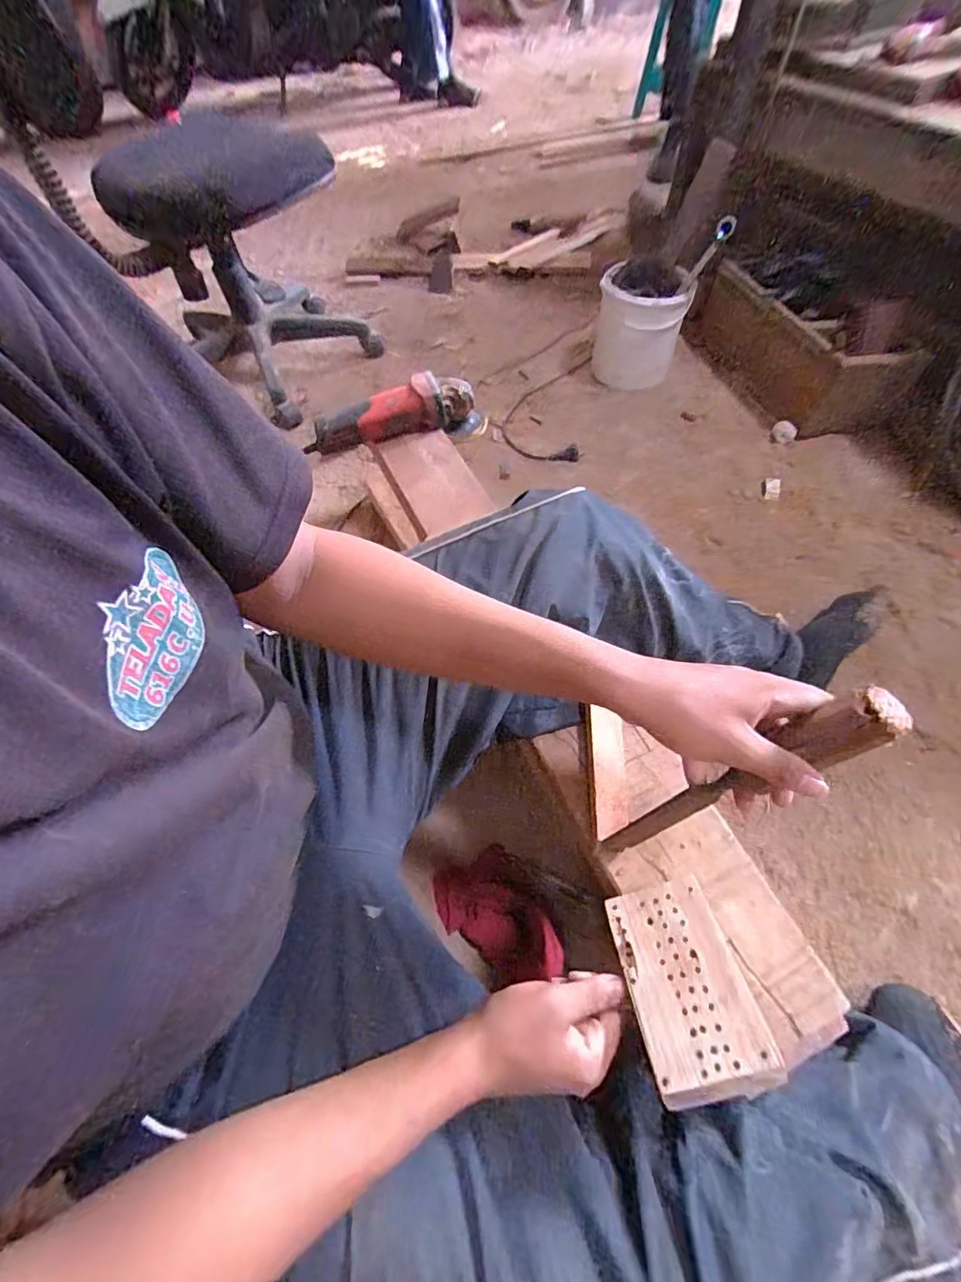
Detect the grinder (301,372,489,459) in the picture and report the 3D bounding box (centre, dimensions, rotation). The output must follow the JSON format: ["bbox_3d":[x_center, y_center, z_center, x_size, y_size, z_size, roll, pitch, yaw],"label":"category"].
[{"bbox_3d":[-0.136,-0.369,0.845,0.291,0.097,0.083,-13,59,-4],"label":"grinder"}]

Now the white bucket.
[{"bbox_3d":[0.332,-0.673,1.093,0.157,0.232,0.157,1,59,4],"label":"white bucket"}]

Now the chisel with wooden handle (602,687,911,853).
[{"bbox_3d":[0.171,0.105,0.367,0.030,0.242,0.036,0,55,-33],"label":"chisel with wooden handle"}]

